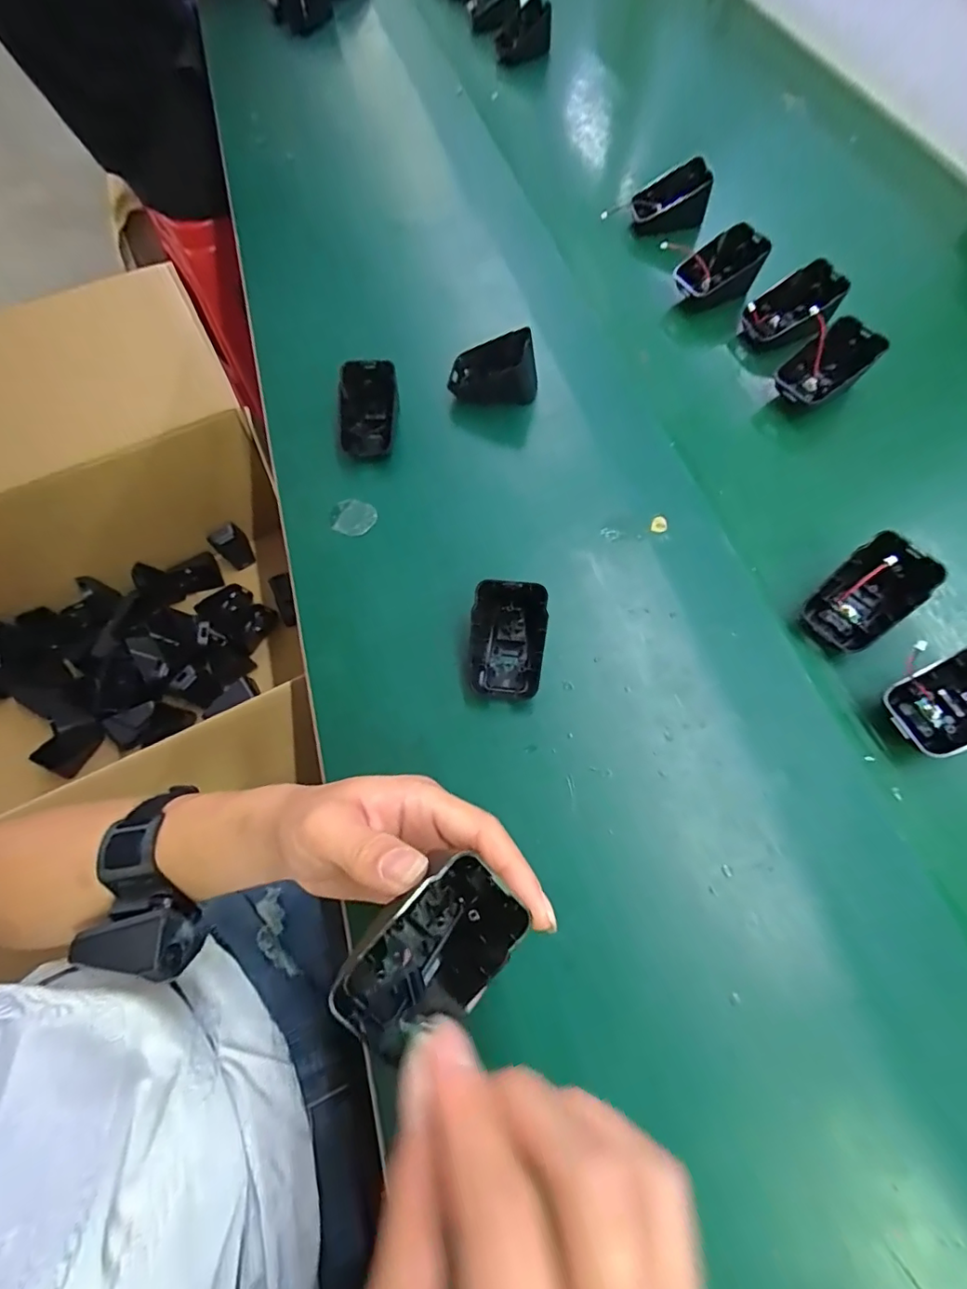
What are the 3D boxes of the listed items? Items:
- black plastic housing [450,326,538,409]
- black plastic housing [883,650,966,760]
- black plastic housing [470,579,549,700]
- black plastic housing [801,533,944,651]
[{"bbox_3d":[0.007,-0.213,0.400,0.070,0.042,0.046,13,68,9],"label":"black plastic housing"},{"bbox_3d":[0.263,0.030,0.283,0.065,0.029,0.044,-36,67,27],"label":"black plastic housing"},{"bbox_3d":[0.014,-0.003,0.313,0.045,0.040,0.058,7,68,7],"label":"black plastic housing"},{"bbox_3d":[0.231,-0.030,0.310,0.042,0.021,0.069,47,112,18],"label":"black plastic housing"}]

